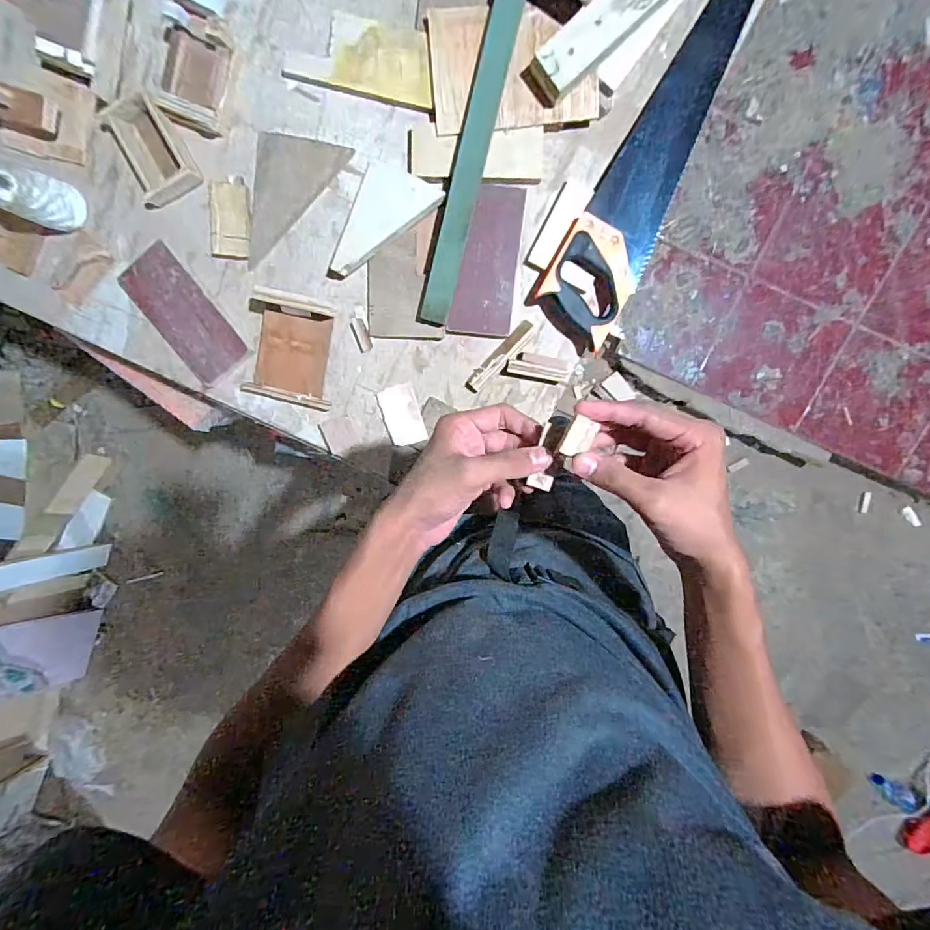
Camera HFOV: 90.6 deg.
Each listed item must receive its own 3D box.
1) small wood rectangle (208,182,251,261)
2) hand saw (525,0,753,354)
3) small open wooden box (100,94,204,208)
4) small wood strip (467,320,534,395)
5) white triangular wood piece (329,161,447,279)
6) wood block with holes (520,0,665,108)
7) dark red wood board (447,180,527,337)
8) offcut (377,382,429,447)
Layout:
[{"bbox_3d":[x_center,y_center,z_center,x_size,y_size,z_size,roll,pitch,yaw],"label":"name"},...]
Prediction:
[{"bbox_3d":[-0.329,-0.341,0.644,0.055,0.009,0.095,5,102,3],"label":"small wood rectangle"},{"bbox_3d":[0.271,-0.412,0.591,0.120,0.037,0.521,32,102,-2],"label":"hand saw"},{"bbox_3d":[-0.421,-0.418,0.611,0.083,0.025,0.118,-27,98,9],"label":"small open wooden box"},{"bbox_3d":[0.051,-0.156,0.667,0.025,0.021,0.124,45,101,-5],"label":"small wood strip"},{"bbox_3d":[-0.124,-0.344,0.623,0.171,0.019,0.091,-34,97,10],"label":"white triangular wood piece"},{"bbox_3d":[0.175,-0.533,0.546,0.222,0.036,0.061,-37,97,10],"label":"wood block with holes"},{"bbox_3d":[0.031,-0.278,0.631,0.084,0.006,0.189,6,104,-7],"label":"dark red wood board"},{"bbox_3d":[-0.094,-0.075,0.699,0.057,0.004,0.089,-17,100,7],"label":"offcut"}]

